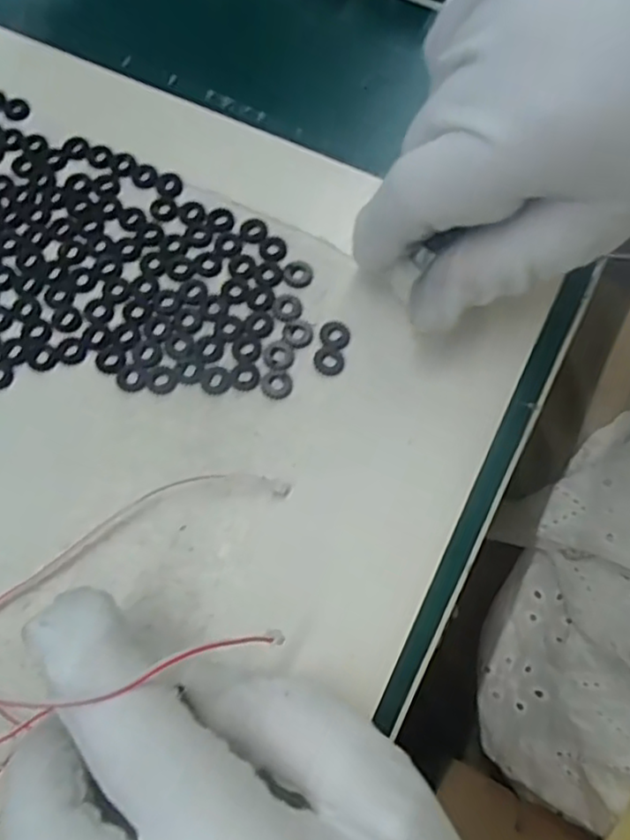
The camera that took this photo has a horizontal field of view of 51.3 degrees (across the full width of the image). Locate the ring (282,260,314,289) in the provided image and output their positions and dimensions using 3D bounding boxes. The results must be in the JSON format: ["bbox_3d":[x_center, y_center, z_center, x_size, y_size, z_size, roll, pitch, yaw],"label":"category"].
[{"bbox_3d":[-0.006,-0.053,0.237,0.010,0.004,0.012,23,71,8],"label":"ring"}]

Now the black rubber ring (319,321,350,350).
[{"bbox_3d":[0.007,-0.030,0.228,0.010,0.004,0.011,0,69,0],"label":"black rubber ring"}]

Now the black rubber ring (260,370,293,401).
[{"bbox_3d":[-0.013,-0.012,0.222,0.010,0.004,0.010,0,69,0],"label":"black rubber ring"}]

